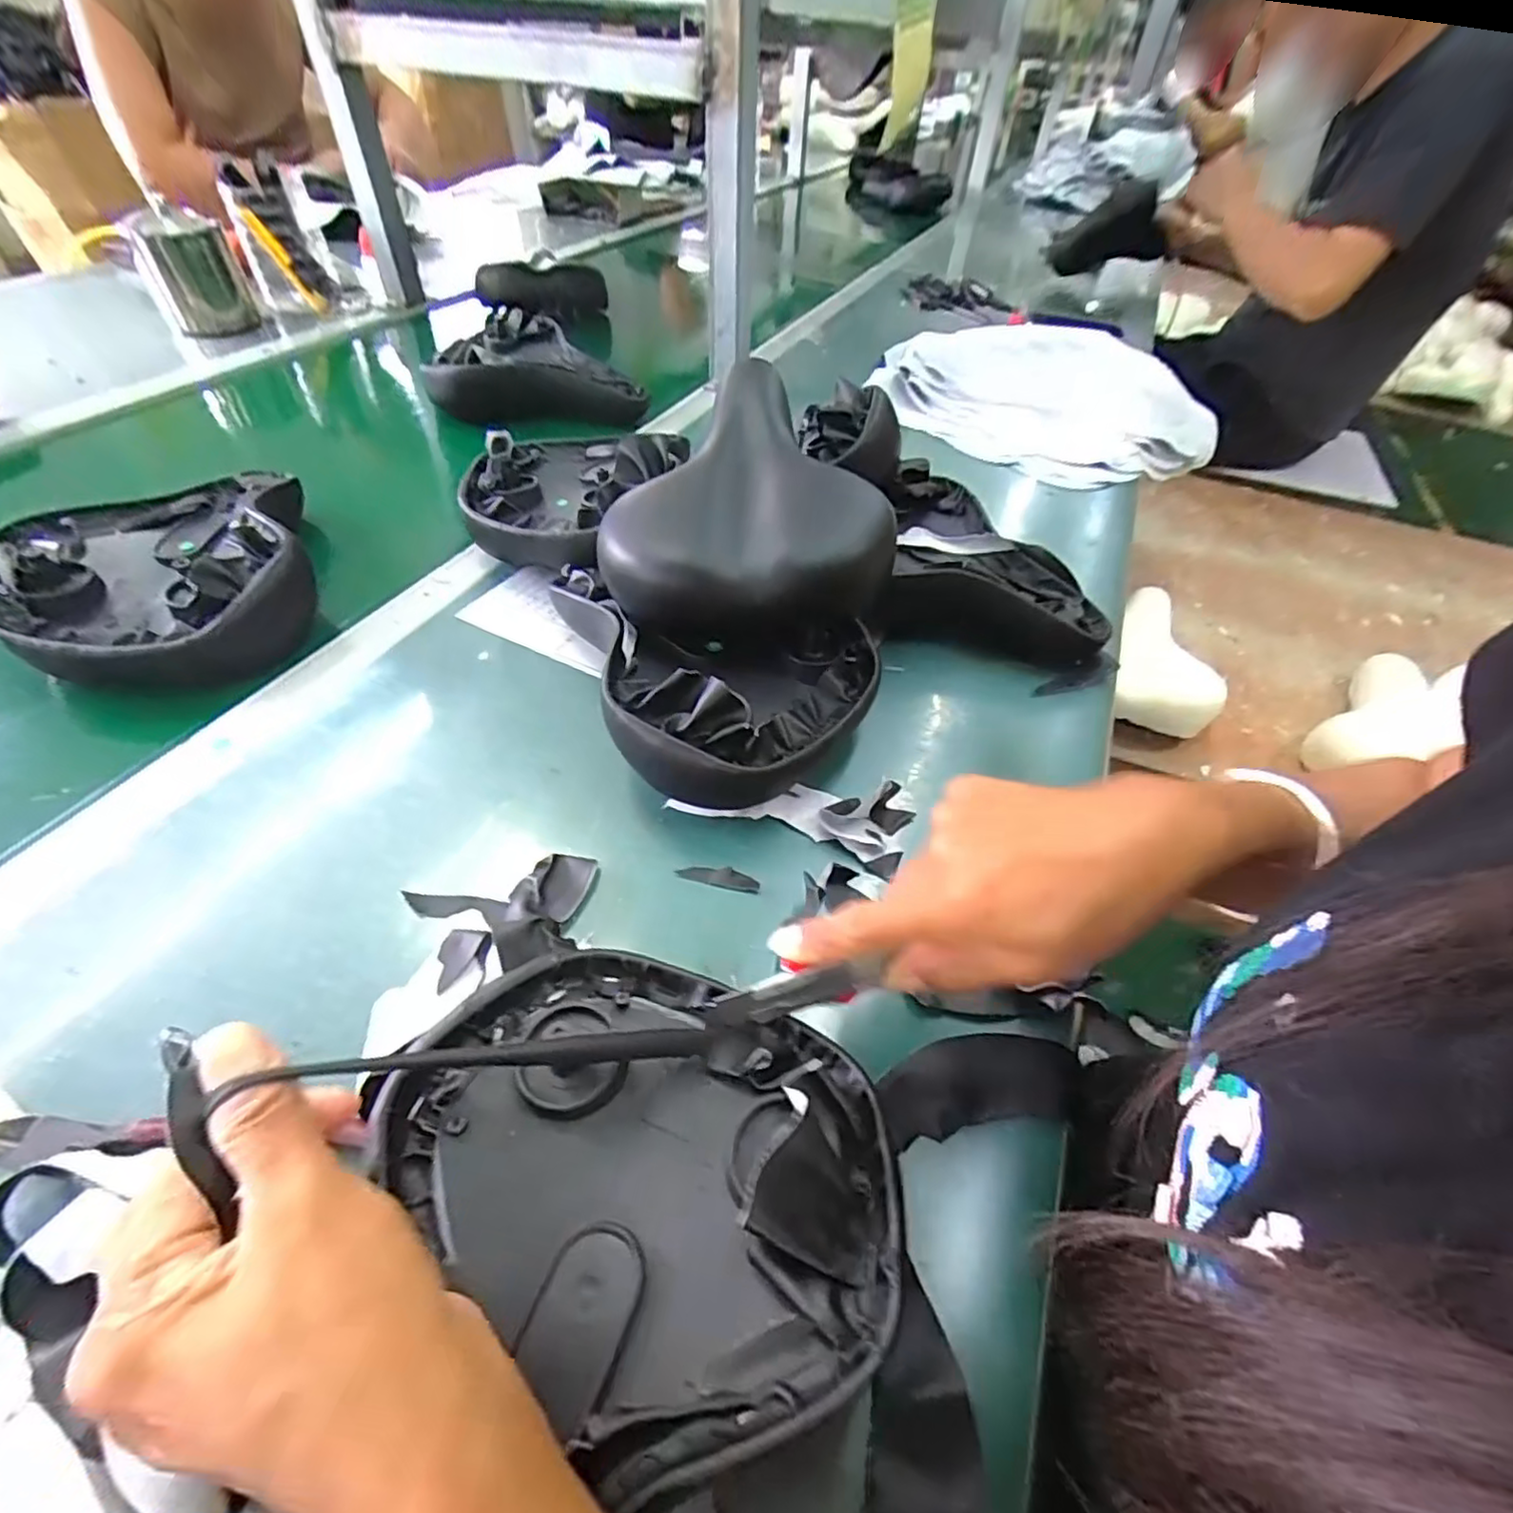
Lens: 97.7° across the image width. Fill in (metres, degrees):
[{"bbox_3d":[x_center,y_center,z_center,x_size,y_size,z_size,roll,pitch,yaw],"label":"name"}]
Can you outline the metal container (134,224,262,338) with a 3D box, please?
[{"bbox_3d":[-0.732,-0.622,0.874,0.096,0.123,0.097,-27,54,-24],"label":"metal container"}]

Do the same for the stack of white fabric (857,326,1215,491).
[{"bbox_3d":[0.386,-0.462,0.851,0.401,0.075,0.349,-22,54,-22],"label":"stack of white fabric"}]

